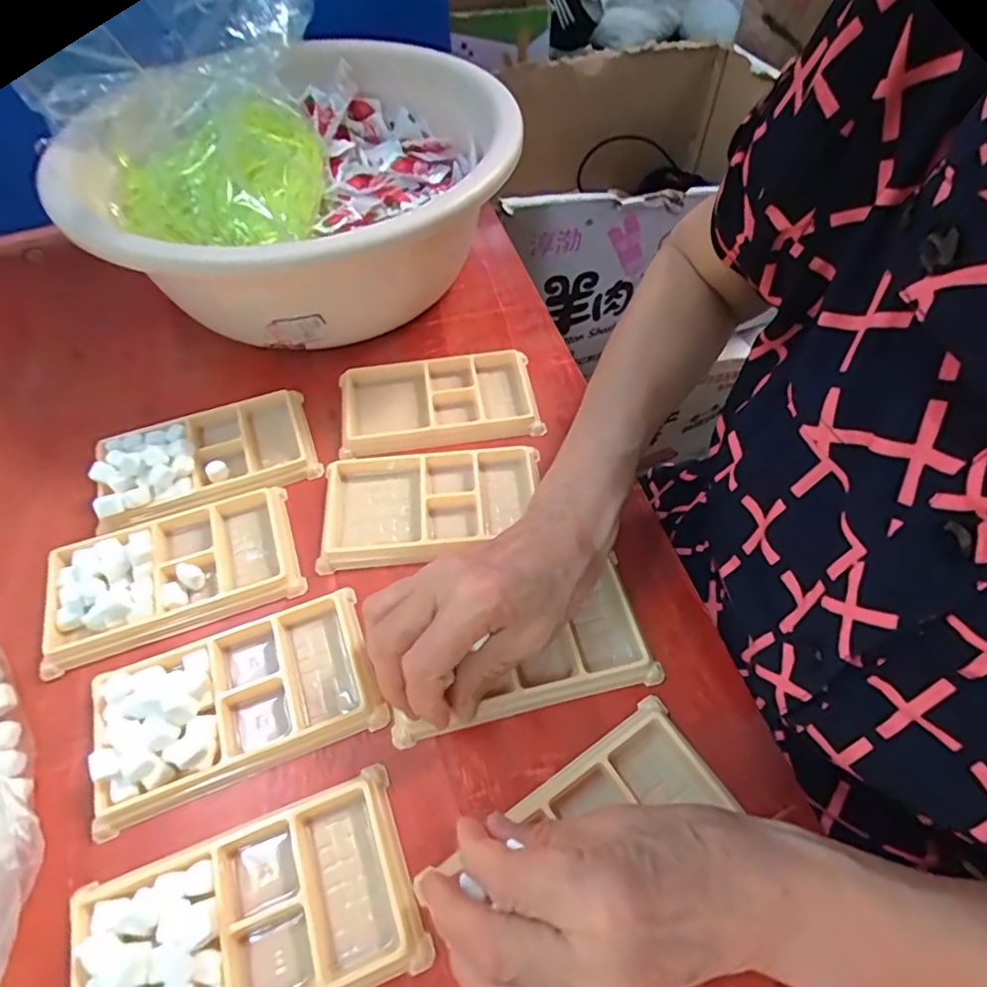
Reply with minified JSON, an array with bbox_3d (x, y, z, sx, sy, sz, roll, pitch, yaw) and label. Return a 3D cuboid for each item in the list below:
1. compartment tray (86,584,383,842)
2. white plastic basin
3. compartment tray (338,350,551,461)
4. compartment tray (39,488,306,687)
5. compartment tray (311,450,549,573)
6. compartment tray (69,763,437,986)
[{"bbox_3d":[-0.129,0.102,0.296,0.132,0.020,0.074,-20,56,-13],"label":"compartment tray"},{"bbox_3d":[-0.138,-0.218,0.451,0.298,0.146,0.272,0,54,1],"label":"white plastic basin"},{"bbox_3d":[-0.039,-0.065,0.416,0.134,0.014,0.076,-8,55,-4],"label":"compartment tray"},{"bbox_3d":[-0.186,0.042,0.342,0.135,0.017,0.078,-17,56,-11],"label":"compartment tray"},{"bbox_3d":[-0.039,0.007,0.371,0.137,0.019,0.076,-6,54,-4],"label":"compartment tray"},{"bbox_3d":[-0.101,0.176,0.243,0.131,0.019,0.076,-18,56,-12],"label":"compartment tray"}]

